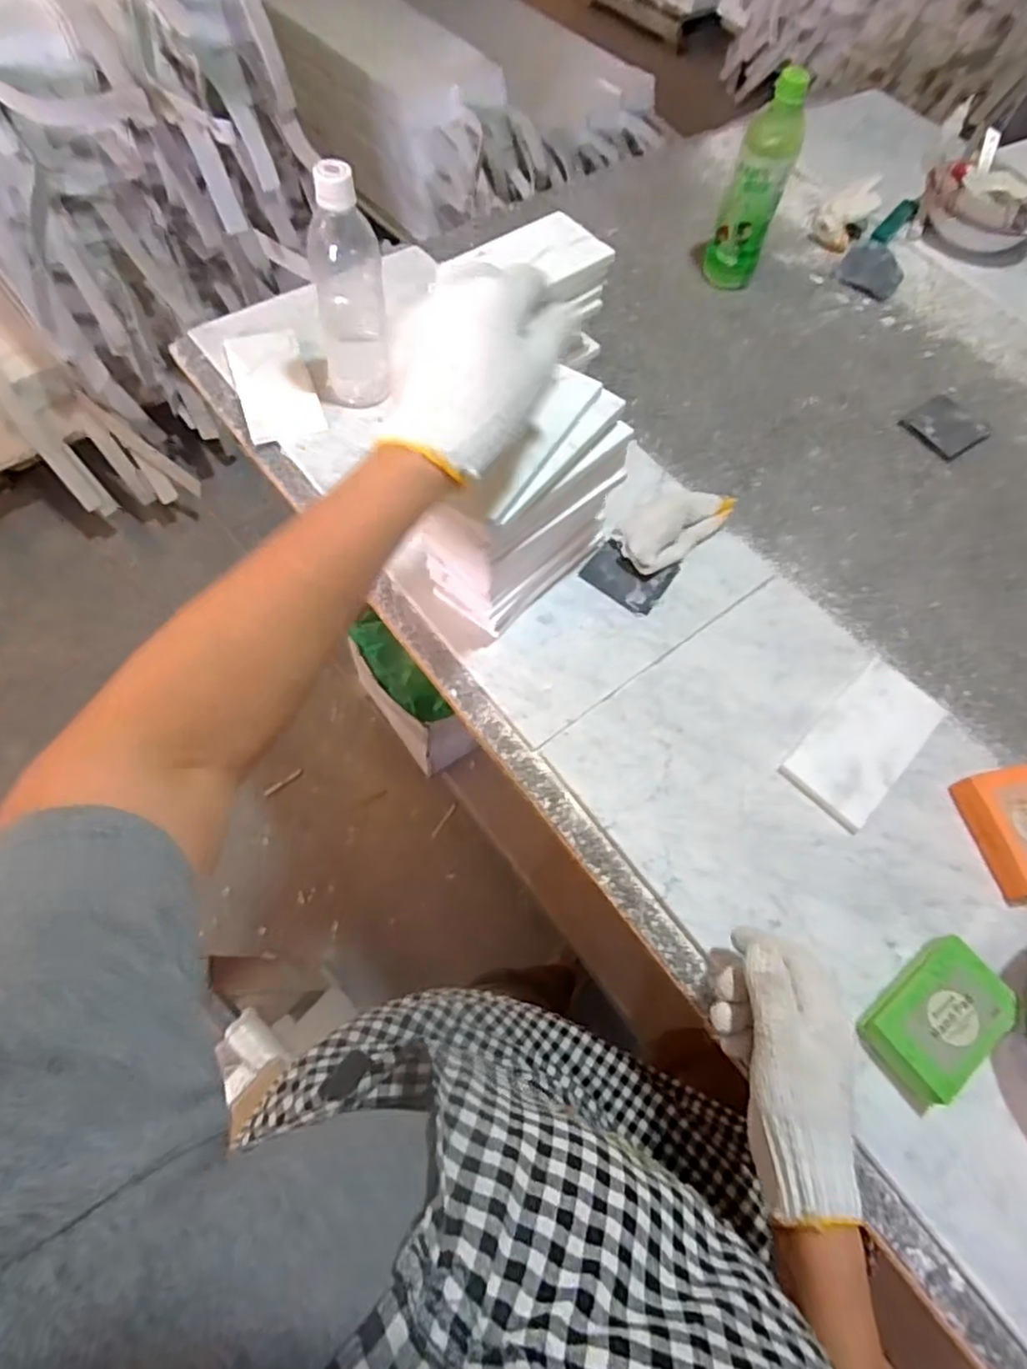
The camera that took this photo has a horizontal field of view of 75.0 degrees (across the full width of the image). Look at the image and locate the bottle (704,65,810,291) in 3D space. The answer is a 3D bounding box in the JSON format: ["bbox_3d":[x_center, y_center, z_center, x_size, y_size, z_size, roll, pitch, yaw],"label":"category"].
[{"bbox_3d":[0.278,-0.567,0.771,0.061,0.203,0.069,15,62,5],"label":"bottle"}]

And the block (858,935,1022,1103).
[{"bbox_3d":[0.287,0.227,0.455,0.097,0.034,0.062,-32,68,-18],"label":"block"}]

